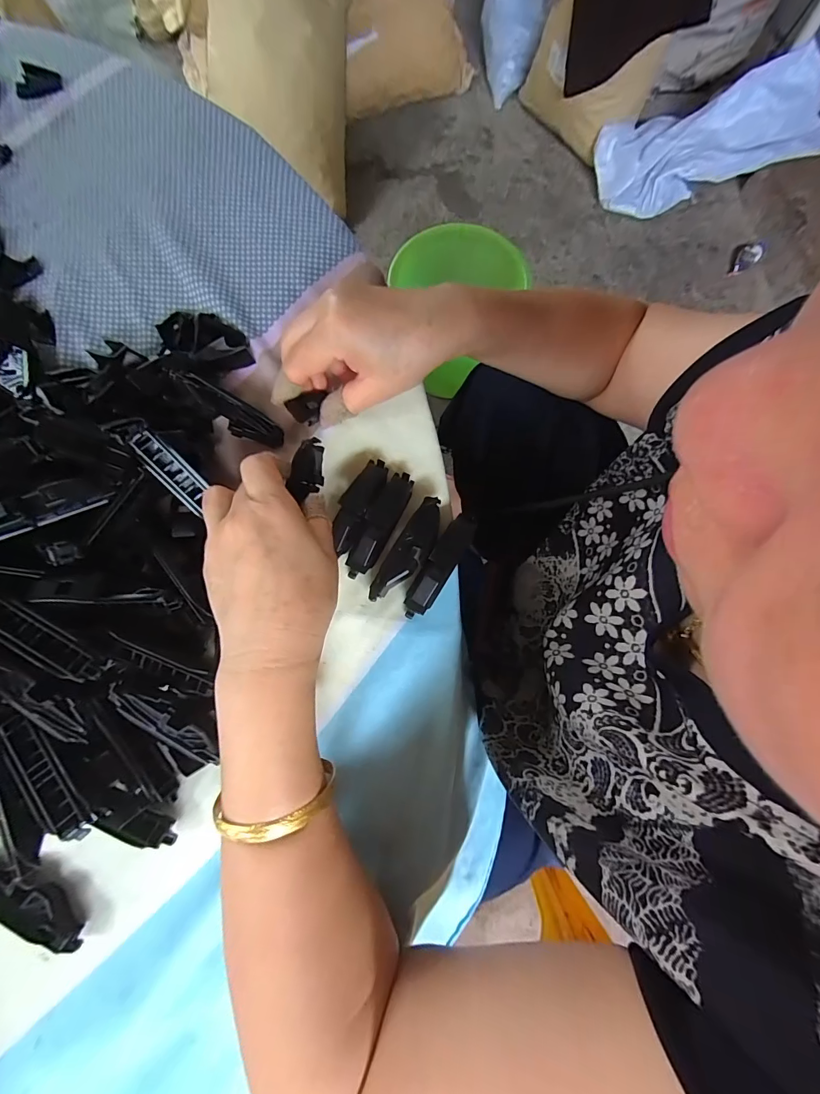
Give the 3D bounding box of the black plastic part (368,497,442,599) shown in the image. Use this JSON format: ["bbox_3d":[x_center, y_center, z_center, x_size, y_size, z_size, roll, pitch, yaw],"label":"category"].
[{"bbox_3d":[0.001,0.003,0.273,0.022,0.016,0.079,30,79,6],"label":"black plastic part"}]

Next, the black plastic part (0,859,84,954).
[{"bbox_3d":[-0.221,0.201,0.228,0.080,0.019,0.014,24,79,5],"label":"black plastic part"}]

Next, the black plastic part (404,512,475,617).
[{"bbox_3d":[0.021,0.011,0.272,0.020,0.016,0.079,29,79,6],"label":"black plastic part"}]

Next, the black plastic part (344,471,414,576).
[{"bbox_3d":[-0.022,-0.016,0.279,0.023,0.016,0.079,25,79,5],"label":"black plastic part"}]

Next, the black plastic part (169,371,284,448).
[{"bbox_3d":[-0.127,-0.095,0.279,0.079,0.008,0.022,33,79,-15],"label":"black plastic part"}]

